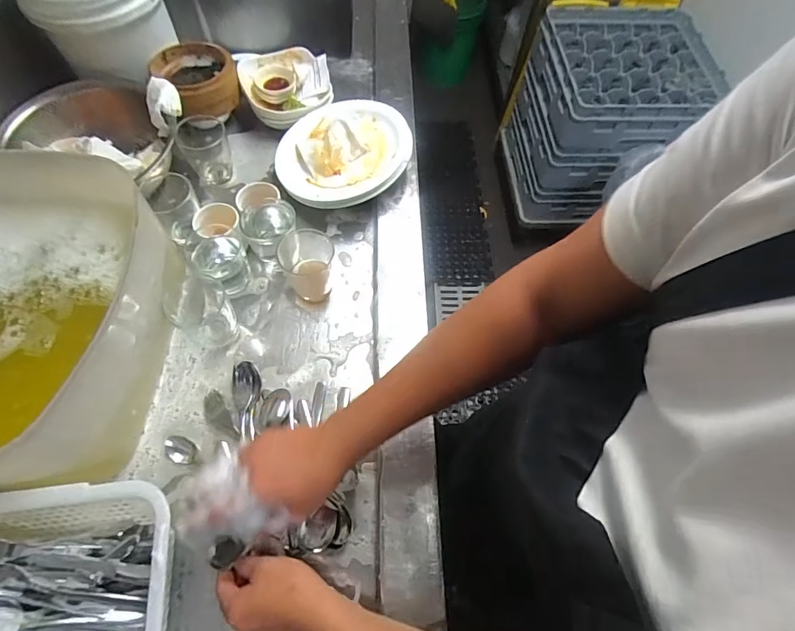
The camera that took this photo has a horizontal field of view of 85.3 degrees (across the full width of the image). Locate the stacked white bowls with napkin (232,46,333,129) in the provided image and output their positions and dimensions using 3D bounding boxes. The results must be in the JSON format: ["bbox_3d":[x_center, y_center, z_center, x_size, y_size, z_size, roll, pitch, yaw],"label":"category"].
[{"bbox_3d":[-0.206,-0.435,0.815,0.160,0.048,0.153,-18,65,-12],"label":"stacked white bowls with napkin"}]

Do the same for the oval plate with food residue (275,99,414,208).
[{"bbox_3d":[-0.092,-0.283,0.735,0.223,0.050,0.223,-9,63,-8],"label":"oval plate with food residue"}]

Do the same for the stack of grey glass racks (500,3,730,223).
[{"bbox_3d":[0.749,-0.722,1.596,0.533,0.483,0.568,-1,63,-3],"label":"stack of grey glass racks"}]

